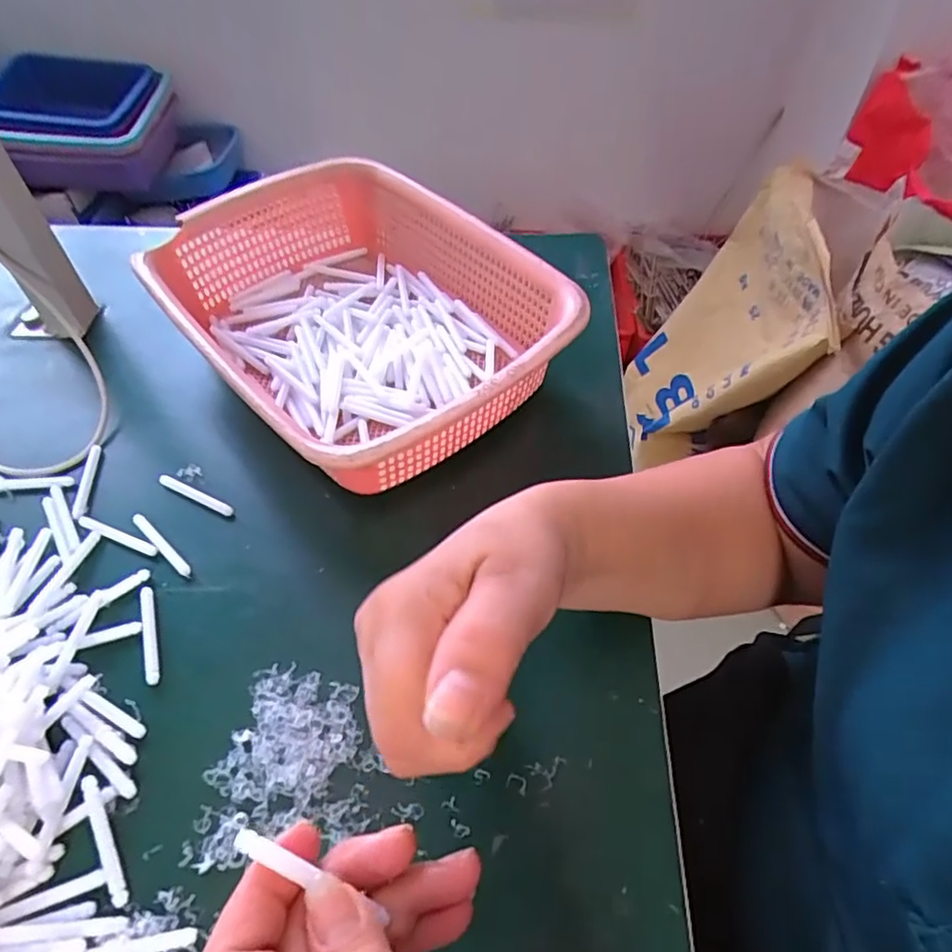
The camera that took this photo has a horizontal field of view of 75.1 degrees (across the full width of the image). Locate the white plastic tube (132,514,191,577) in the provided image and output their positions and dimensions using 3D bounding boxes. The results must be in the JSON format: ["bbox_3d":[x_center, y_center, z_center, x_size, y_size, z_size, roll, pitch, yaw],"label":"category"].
[{"bbox_3d":[-0.196,0.042,0.384,0.058,0.004,0.007,37,60,23],"label":"white plastic tube"}]

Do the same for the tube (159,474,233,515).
[{"bbox_3d":[-0.184,0.012,0.407,0.057,0.004,0.008,22,55,15],"label":"tube"}]

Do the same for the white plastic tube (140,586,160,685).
[{"bbox_3d":[-0.185,0.089,0.350,0.007,0.004,0.059,-16,55,-14],"label":"white plastic tube"}]

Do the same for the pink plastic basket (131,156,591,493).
[{"bbox_3d":[-0.086,-0.110,0.450,0.211,0.090,0.282,-34,61,-25],"label":"pink plastic basket"}]

